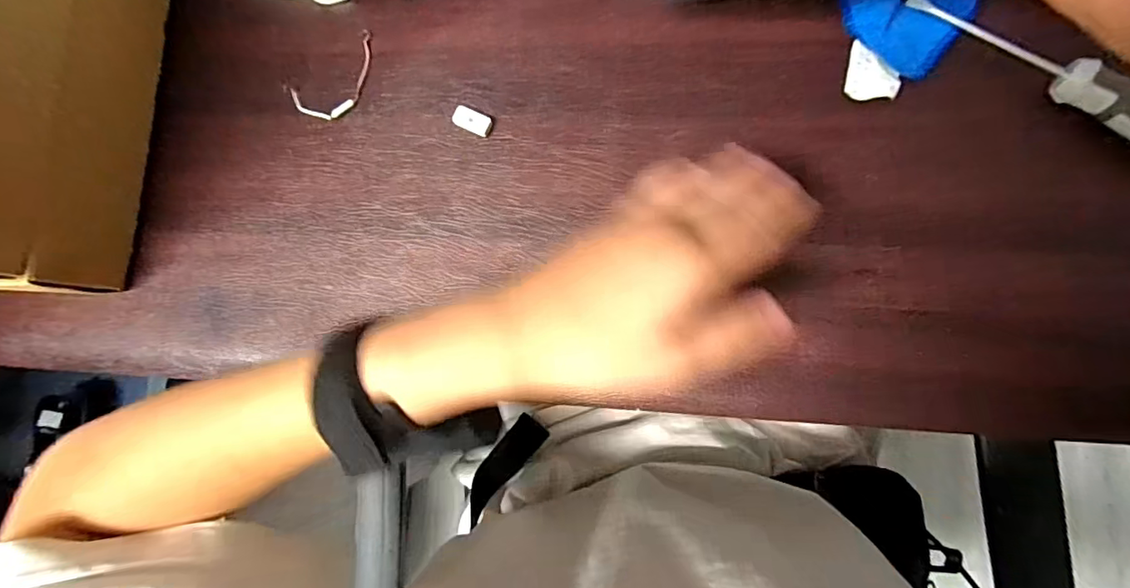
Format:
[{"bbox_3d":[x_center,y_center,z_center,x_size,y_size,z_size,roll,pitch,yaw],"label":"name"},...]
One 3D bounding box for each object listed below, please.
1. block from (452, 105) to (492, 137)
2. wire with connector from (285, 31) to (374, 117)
[{"bbox_3d":[-0.062,-0.117,0.359,0.026,0.008,0.014,28,89,10],"label":"block"},{"bbox_3d":[-0.162,-0.154,0.382,0.074,0.004,0.044,-37,81,3],"label":"wire with connector"}]

